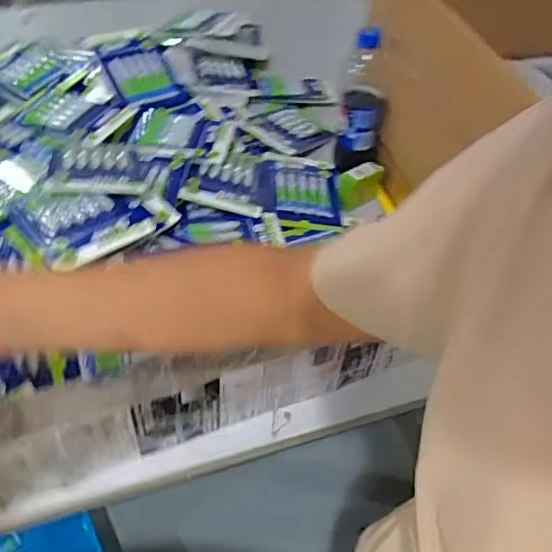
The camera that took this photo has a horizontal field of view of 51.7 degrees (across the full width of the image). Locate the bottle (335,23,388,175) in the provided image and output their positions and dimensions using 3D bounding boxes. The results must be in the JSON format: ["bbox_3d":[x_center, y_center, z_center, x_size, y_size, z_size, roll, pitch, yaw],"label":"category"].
[{"bbox_3d":[0.130,-0.253,0.848,0.065,0.225,0.061,11,48,5],"label":"bottle"}]

